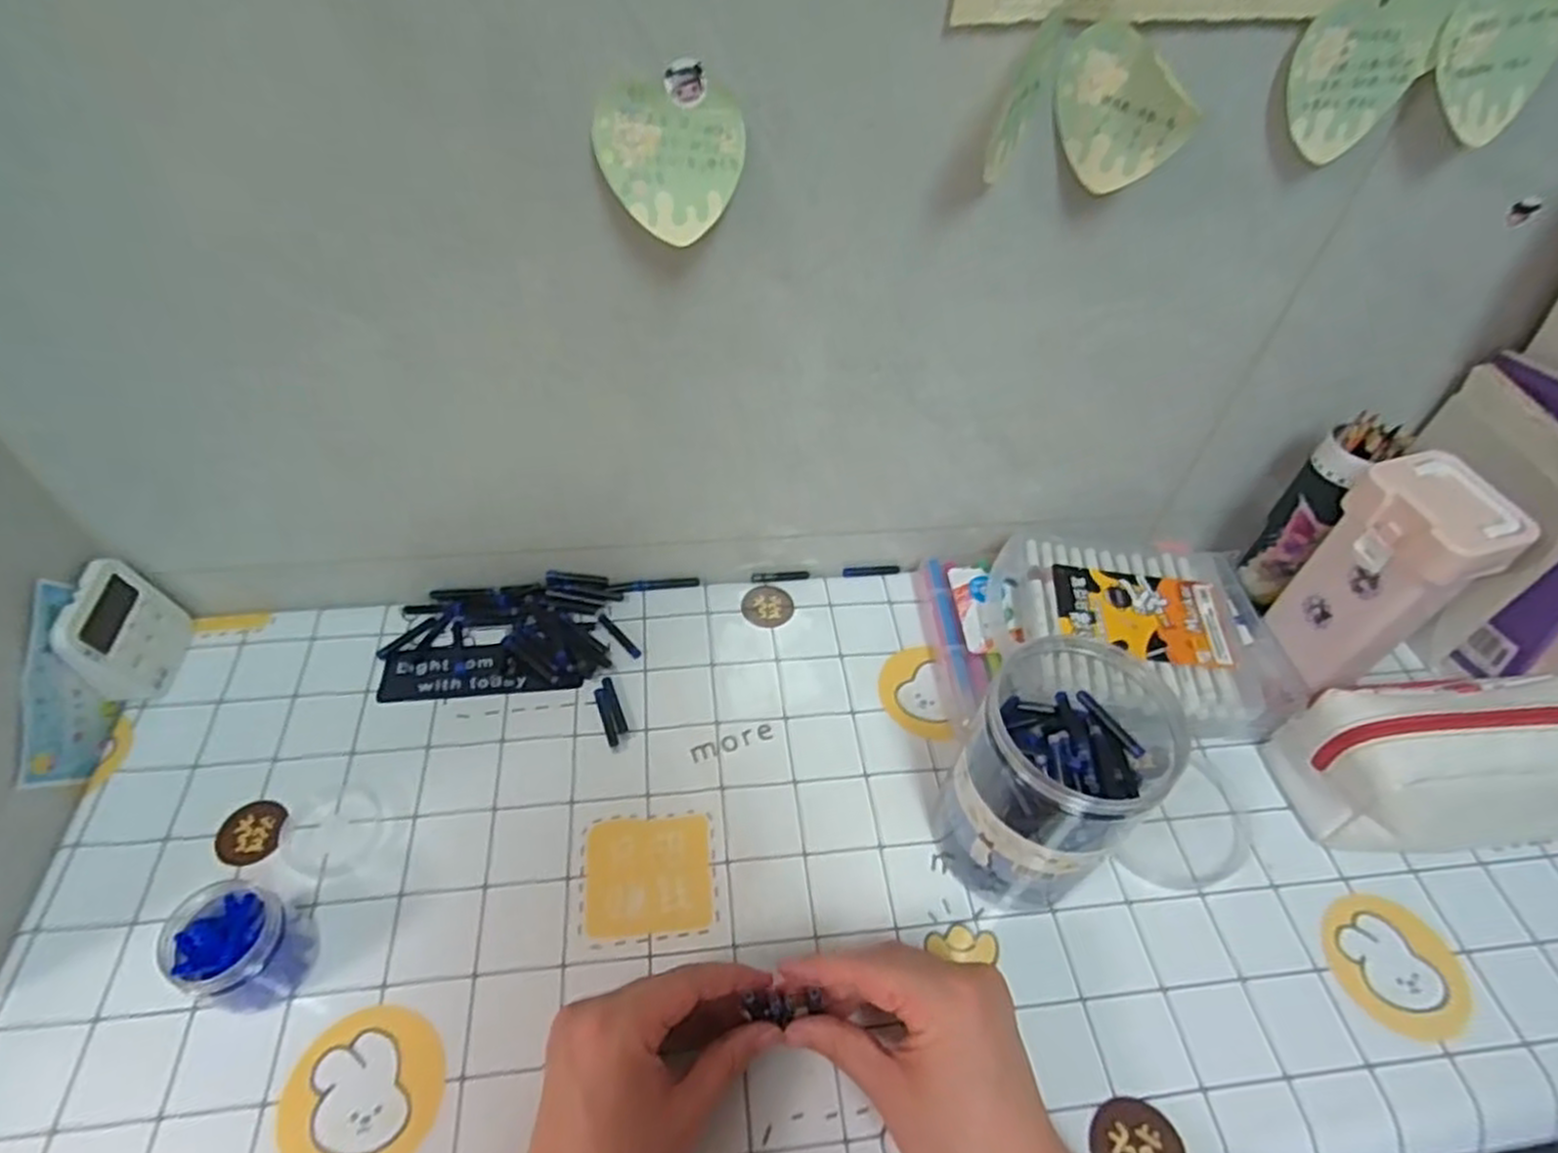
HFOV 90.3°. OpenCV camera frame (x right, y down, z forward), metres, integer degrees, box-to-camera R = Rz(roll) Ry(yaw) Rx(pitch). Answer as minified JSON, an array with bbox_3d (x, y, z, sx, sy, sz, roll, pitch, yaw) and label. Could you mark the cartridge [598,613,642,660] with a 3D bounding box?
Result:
[{"bbox_3d":[-0.119,0.043,0.578,0.008,0.004,0.048,-34,59,-30],"label":"cartridge"}]

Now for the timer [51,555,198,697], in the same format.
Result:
[{"bbox_3d":[-0.434,0.036,0.513,0.017,0.078,0.076,-12,50,6],"label":"timer"}]

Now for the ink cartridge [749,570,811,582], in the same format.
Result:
[{"bbox_3d":[0.001,0.000,0.628,0.047,0.004,0.009,-2,49,-7],"label":"ink cartridge"}]

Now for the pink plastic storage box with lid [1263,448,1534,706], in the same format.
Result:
[{"bbox_3d":[0.407,0.003,0.527,0.064,0.156,0.079,-11,51,-15],"label":"pink plastic storage box with lid"}]

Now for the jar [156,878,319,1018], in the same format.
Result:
[{"bbox_3d":[-0.280,0.191,0.402,0.054,0.054,0.055,3,48,-3],"label":"jar"}]

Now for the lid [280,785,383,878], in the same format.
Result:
[{"bbox_3d":[-0.274,0.155,0.475,0.055,0.004,0.055,3,48,-3],"label":"lid"}]

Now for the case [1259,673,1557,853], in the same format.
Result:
[{"bbox_3d":[0.446,0.119,0.506,0.198,0.091,0.089,-3,49,-8],"label":"case"}]

